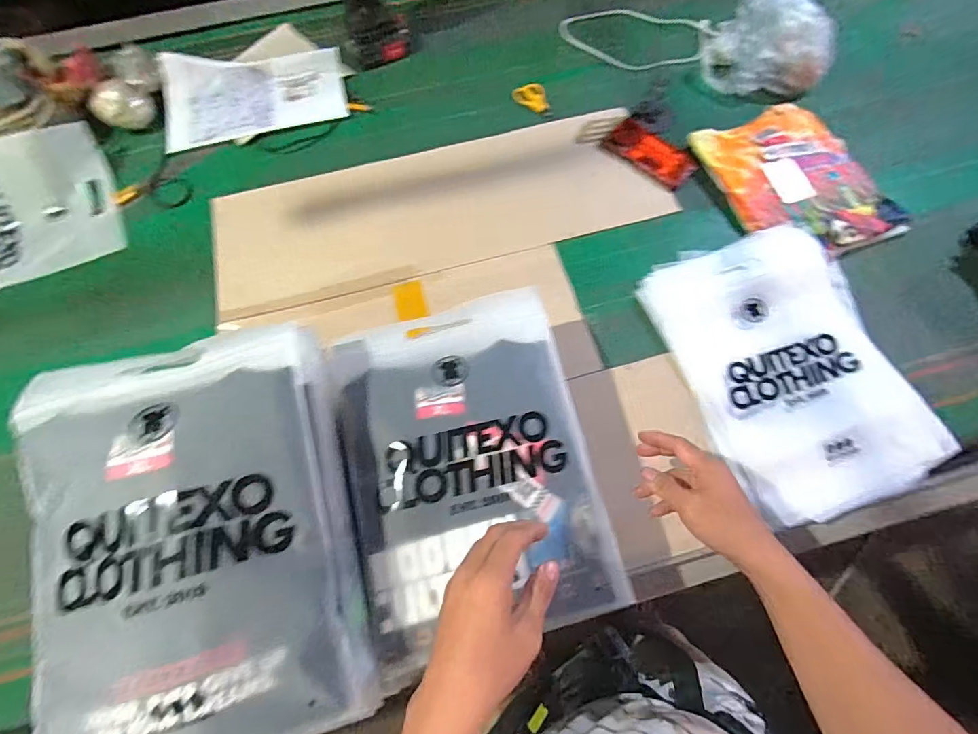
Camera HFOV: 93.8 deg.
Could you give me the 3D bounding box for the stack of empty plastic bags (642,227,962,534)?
[{"bbox_3d":[0.415,-0.014,0.632,0.281,0.025,0.390,-16,65,-6],"label":"stack of empty plastic bags"}]

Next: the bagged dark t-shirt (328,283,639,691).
[{"bbox_3d":[-0.023,0.092,0.480,0.244,0.051,0.344,-12,65,-4],"label":"bagged dark t-shirt"}]

